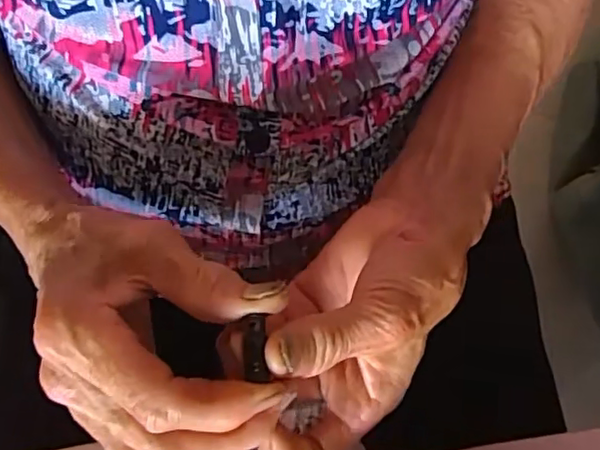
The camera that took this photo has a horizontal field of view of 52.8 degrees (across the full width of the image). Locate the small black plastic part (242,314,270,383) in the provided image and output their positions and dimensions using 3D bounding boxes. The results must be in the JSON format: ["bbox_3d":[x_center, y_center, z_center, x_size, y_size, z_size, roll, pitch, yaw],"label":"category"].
[{"bbox_3d":[-0.017,0.046,0.223,0.009,0.005,0.022,-3,75,0],"label":"small black plastic part"}]

